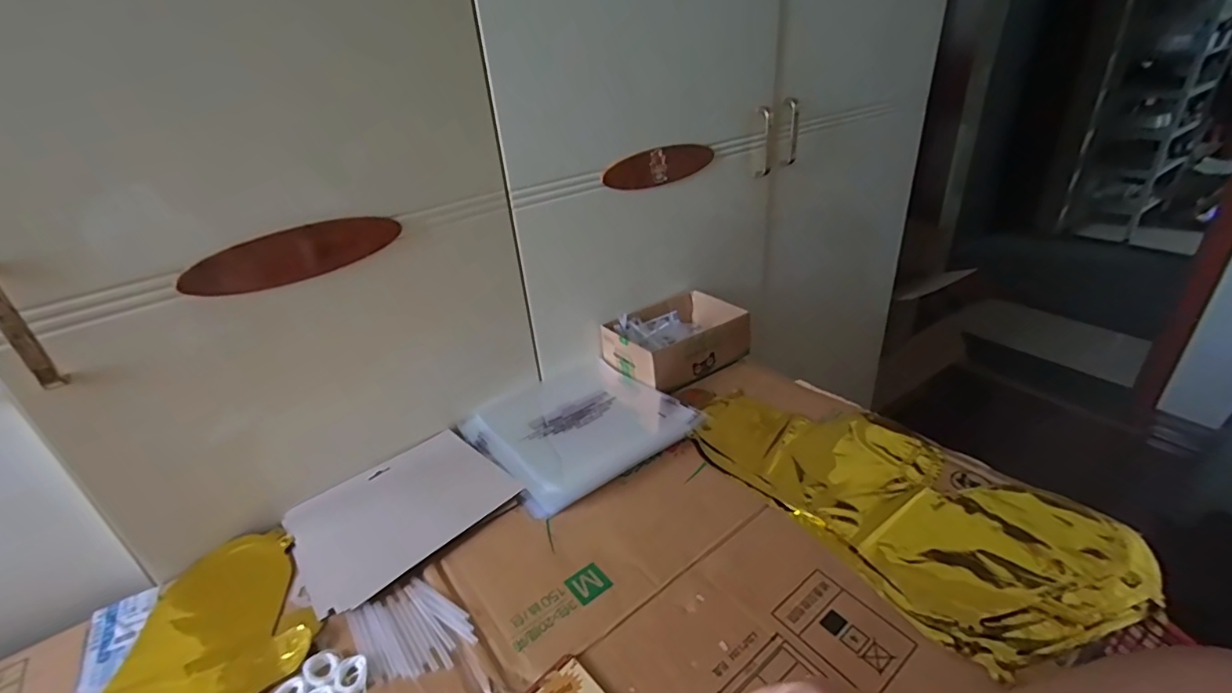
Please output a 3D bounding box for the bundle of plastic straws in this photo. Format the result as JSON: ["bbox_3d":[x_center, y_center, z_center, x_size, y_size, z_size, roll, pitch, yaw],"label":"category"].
[{"bbox_3d":[-0.174,0.239,0.457,0.076,0.004,0.097,-27,36,-33],"label":"bundle of plastic straws"}]

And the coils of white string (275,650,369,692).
[{"bbox_3d":[-0.227,0.266,0.410,0.068,0.004,0.063,3,30,15],"label":"coils of white string"}]

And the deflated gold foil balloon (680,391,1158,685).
[{"bbox_3d":[0.280,0.140,0.563,0.230,0.034,0.390,-22,33,-26],"label":"deflated gold foil balloon"}]

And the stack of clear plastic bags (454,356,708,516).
[{"bbox_3d":[-0.050,0.094,0.680,0.232,0.019,0.210,-24,34,-29],"label":"stack of clear plastic bags"}]

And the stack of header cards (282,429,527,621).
[{"bbox_3d":[-0.231,0.170,0.579,0.204,0.012,0.170,-28,36,-34],"label":"stack of header cards"}]

